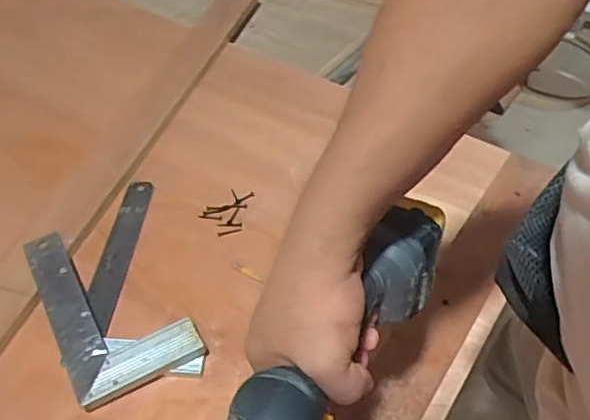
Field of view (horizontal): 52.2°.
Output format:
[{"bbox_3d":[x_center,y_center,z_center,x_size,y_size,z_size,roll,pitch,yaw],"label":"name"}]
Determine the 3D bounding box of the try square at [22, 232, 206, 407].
[{"bbox_3d":[-0.224,0.107,0.720,0.138,0.030,0.253,-24,50,-20],"label":"try square"}]

